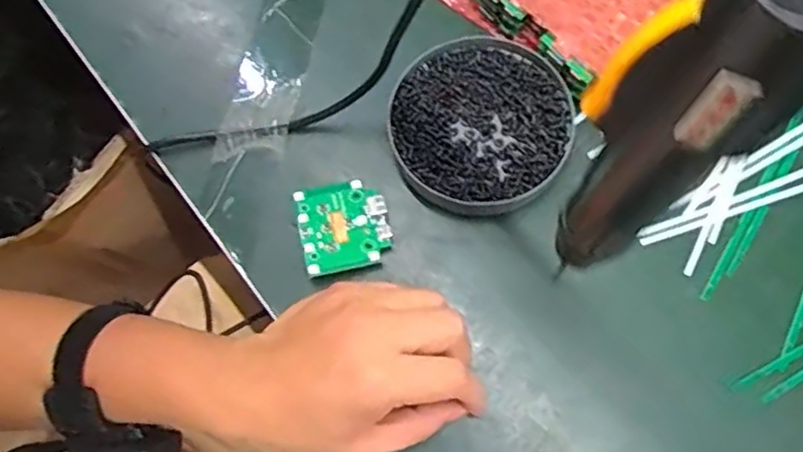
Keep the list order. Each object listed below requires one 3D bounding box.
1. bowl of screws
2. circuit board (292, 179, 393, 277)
[{"bbox_3d":[0.049,-0.063,0.426,0.110,0.022,0.114,-1,73,3],"label":"bowl of screws"},{"bbox_3d":[-0.036,-0.001,0.414,0.053,0.008,0.057,-15,73,-2],"label":"circuit board"}]

